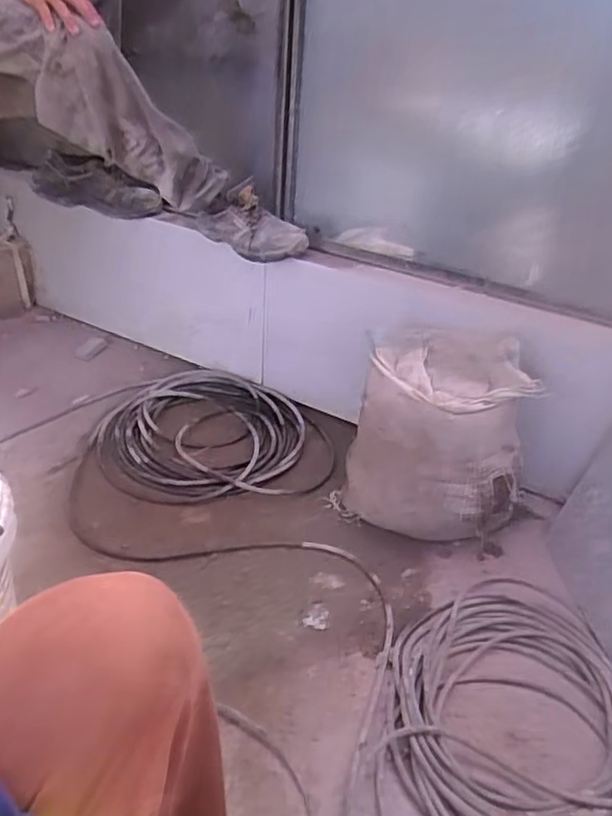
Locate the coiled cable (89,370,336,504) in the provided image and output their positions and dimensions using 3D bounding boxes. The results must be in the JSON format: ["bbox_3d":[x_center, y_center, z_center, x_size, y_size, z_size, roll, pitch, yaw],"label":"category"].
[{"bbox_3d":[-0.206,0.045,1.366,0.481,0.046,0.446,-1,30,-15],"label":"coiled cable"}]

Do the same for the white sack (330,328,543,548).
[{"bbox_3d":[0.229,0.066,1.121,0.299,0.313,0.226,25,34,29],"label":"white sack"}]

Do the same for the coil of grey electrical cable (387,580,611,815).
[{"bbox_3d":[0.279,0.398,0.868,0.335,0.042,0.442,10,29,4],"label":"coil of grey electrical cable"}]

